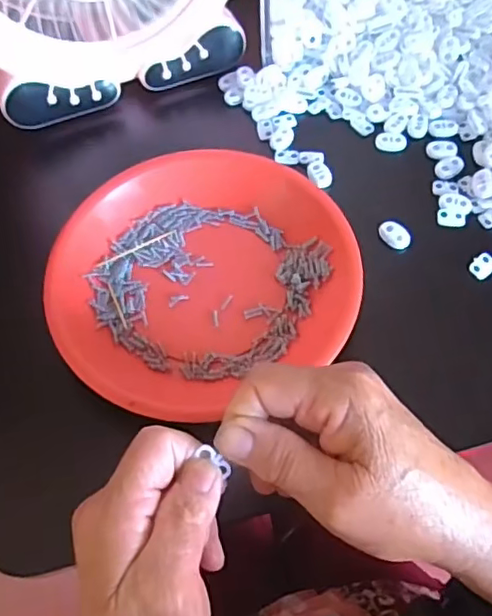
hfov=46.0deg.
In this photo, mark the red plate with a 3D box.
[{"bbox_3d":[-0.031,-0.025,0.382,0.187,0.025,0.182,0,62,1],"label":"red plate"}]

